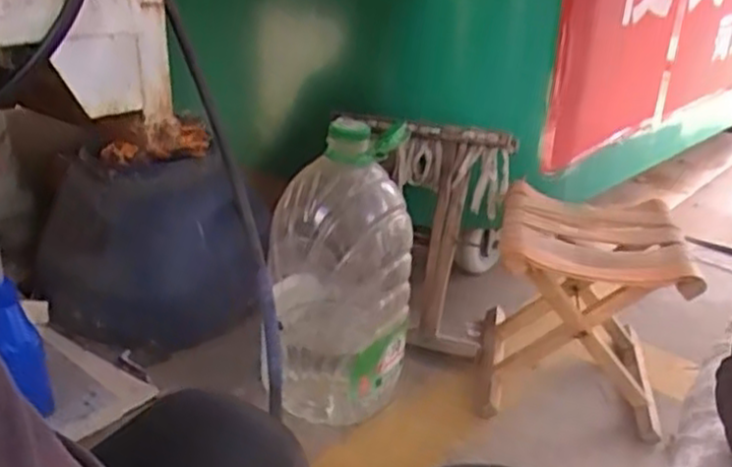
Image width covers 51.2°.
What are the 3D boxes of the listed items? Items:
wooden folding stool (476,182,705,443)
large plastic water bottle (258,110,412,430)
[{"bbox_3d":[0.335,0.114,1.218,0.270,0.287,0.288,5,24,6],"label":"wooden folding stool"},{"bbox_3d":[-0.036,0.037,1.170,0.207,0.420,0.255,4,24,3],"label":"large plastic water bottle"}]

